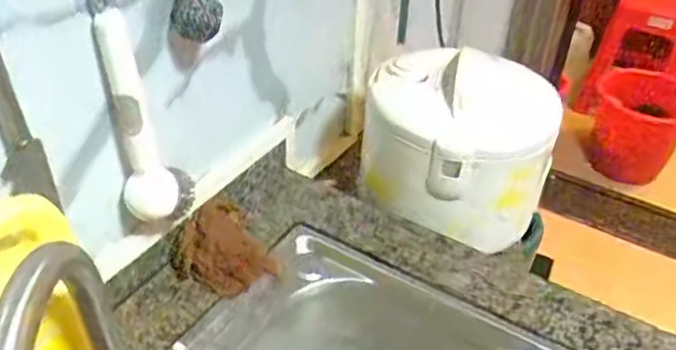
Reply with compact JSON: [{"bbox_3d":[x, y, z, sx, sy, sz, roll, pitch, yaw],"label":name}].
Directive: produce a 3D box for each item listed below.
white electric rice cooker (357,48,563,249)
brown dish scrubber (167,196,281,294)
[{"bbox_3d":[0.181,-0.051,0.981,0.275,0.198,0.257,8,39,6],"label":"white electric rice cooker"},{"bbox_3d":[-0.153,0.099,0.824,0.114,0.021,0.122,-30,76,-39],"label":"brown dish scrubber"}]

